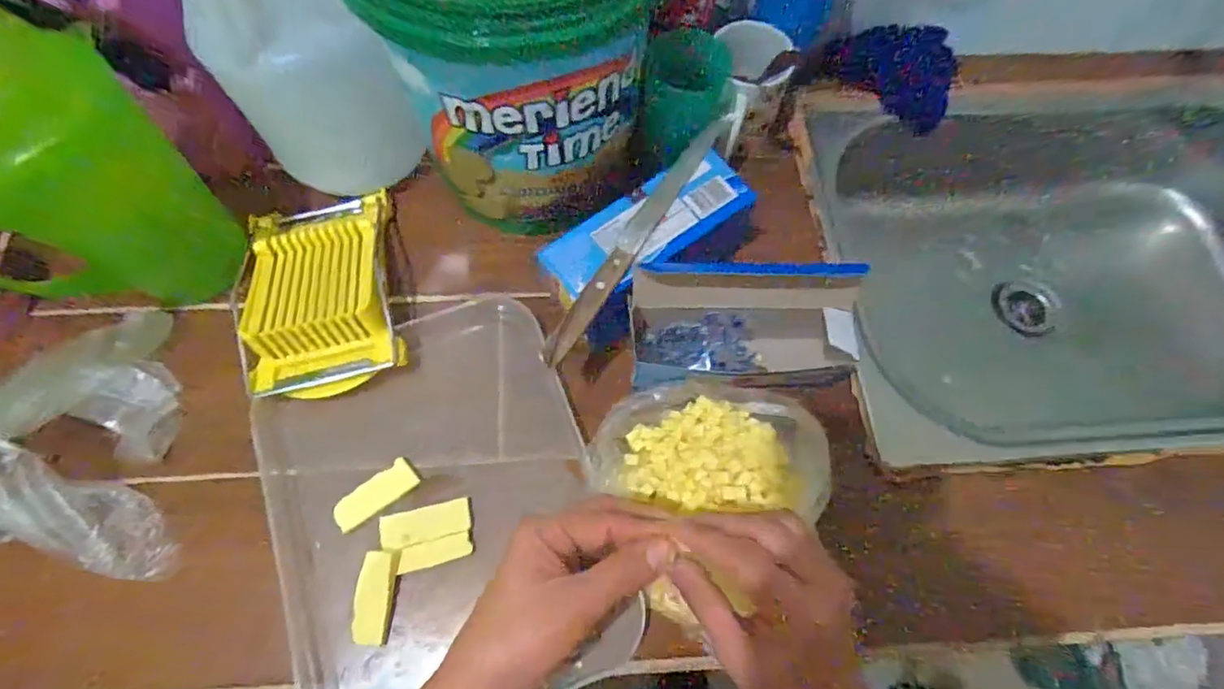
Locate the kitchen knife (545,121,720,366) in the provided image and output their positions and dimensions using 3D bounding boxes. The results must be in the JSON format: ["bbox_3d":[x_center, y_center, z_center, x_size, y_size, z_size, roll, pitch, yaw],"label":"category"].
[{"bbox_3d":[0.021,-0.090,0.453,0.022,0.014,0.254,30,70,9],"label":"kitchen knife"}]

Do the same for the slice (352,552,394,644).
[{"bbox_3d":[-0.177,0.187,0.426,0.024,0.012,0.063,3,68,-1],"label":"slice"}]

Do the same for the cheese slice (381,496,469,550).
[{"bbox_3d":[-0.146,0.141,0.450,0.066,0.011,0.027,-14,69,-8],"label":"cheese slice"}]

